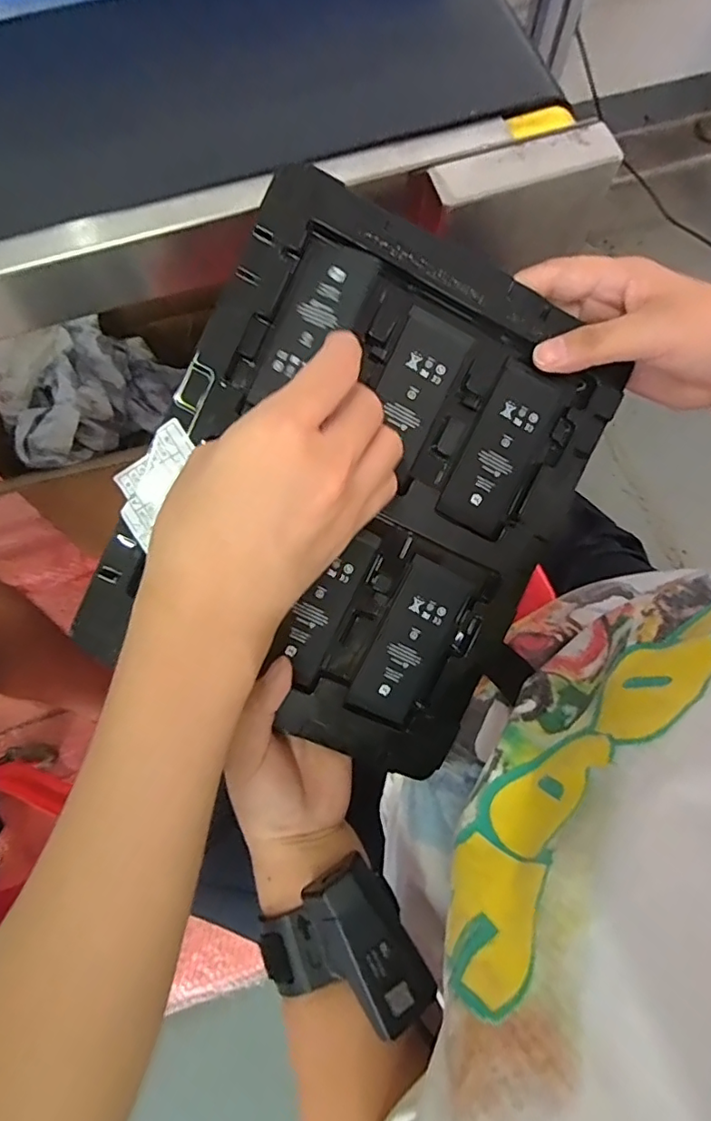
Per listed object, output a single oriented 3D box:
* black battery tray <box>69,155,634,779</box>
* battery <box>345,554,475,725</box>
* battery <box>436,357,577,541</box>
[{"bbox_3d":[0.006,-0.038,0.305,0.217,0.013,0.270,25,93,-9],"label":"black battery tray"},{"bbox_3d":[0.033,0.047,0.320,0.042,0.004,0.091,25,94,-11],"label":"battery"},{"bbox_3d":[0.084,-0.062,0.314,0.043,0.004,0.094,26,93,-11],"label":"battery"}]

